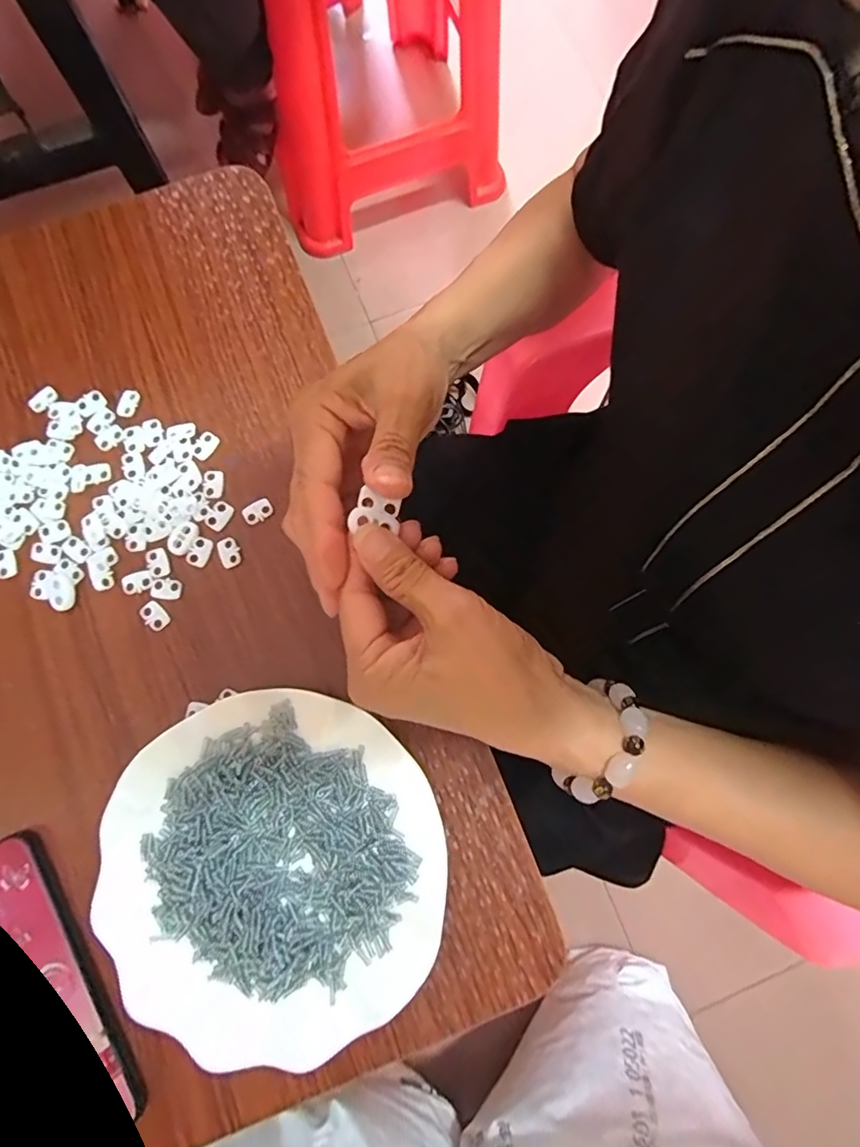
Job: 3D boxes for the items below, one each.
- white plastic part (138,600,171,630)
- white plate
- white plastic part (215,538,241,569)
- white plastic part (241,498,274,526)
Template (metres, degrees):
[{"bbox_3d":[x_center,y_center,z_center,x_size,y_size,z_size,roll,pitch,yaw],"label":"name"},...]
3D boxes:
[{"bbox_3d":[-0.173,0.026,0.337,0.013,0.004,0.018,-42,83,-8],"label":"white plastic part"},{"bbox_3d":[-0.087,0.163,0.298,0.180,0.016,0.179,0,79,-1],"label":"white plate"},{"bbox_3d":[-0.129,-0.014,0.342,0.014,0.004,0.019,-25,81,-5],"label":"white plastic part"},{"bbox_3d":[-0.112,-0.041,0.347,0.019,0.004,0.013,-30,81,-6],"label":"white plastic part"}]

